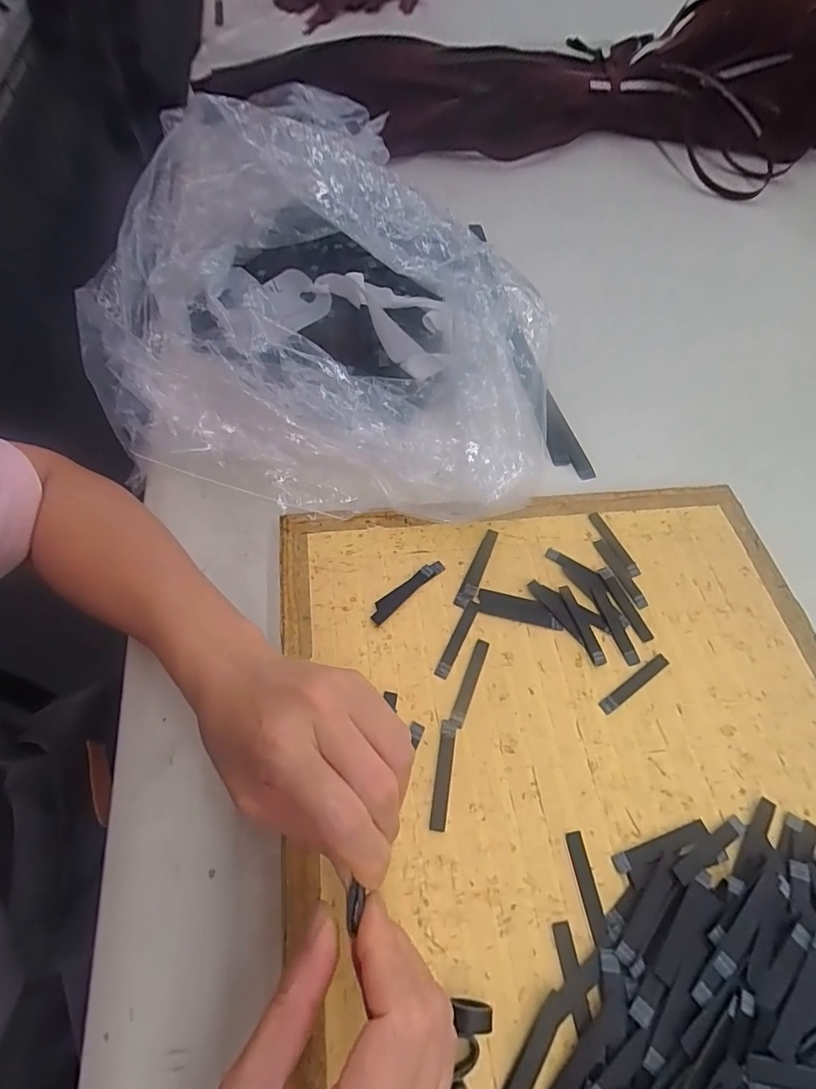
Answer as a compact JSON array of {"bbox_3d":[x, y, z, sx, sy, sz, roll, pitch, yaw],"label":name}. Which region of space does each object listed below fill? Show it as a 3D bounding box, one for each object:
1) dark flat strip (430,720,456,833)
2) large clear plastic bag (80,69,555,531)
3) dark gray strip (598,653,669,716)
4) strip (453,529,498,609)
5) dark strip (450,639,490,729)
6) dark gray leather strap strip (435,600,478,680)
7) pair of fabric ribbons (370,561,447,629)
[{"bbox_3d":[0.022,0.138,0.293,0.010,0.004,0.061,9,60,4],"label":"dark flat strip"},{"bbox_3d":[-0.076,-0.194,0.418,0.406,0.120,0.331,15,61,7],"label":"large clear plastic bag"},{"bbox_3d":[0.155,0.093,0.328,0.062,0.004,0.009,-30,65,-17],"label":"dark gray strip"},{"bbox_3d":[0.054,0.017,0.365,0.012,0.004,0.071,24,62,12],"label":"strip"},{"bbox_3d":[0.042,0.091,0.322,0.009,0.004,0.060,20,61,10],"label":"dark strip"},{"bbox_3d":[0.035,0.065,0.336,0.010,0.004,0.060,25,62,13],"label":"dark gray leather strap strip"},{"bbox_3d":[-0.001,0.032,0.352,0.069,0.004,0.013,-38,73,-26],"label":"pair of fabric ribbons"}]

